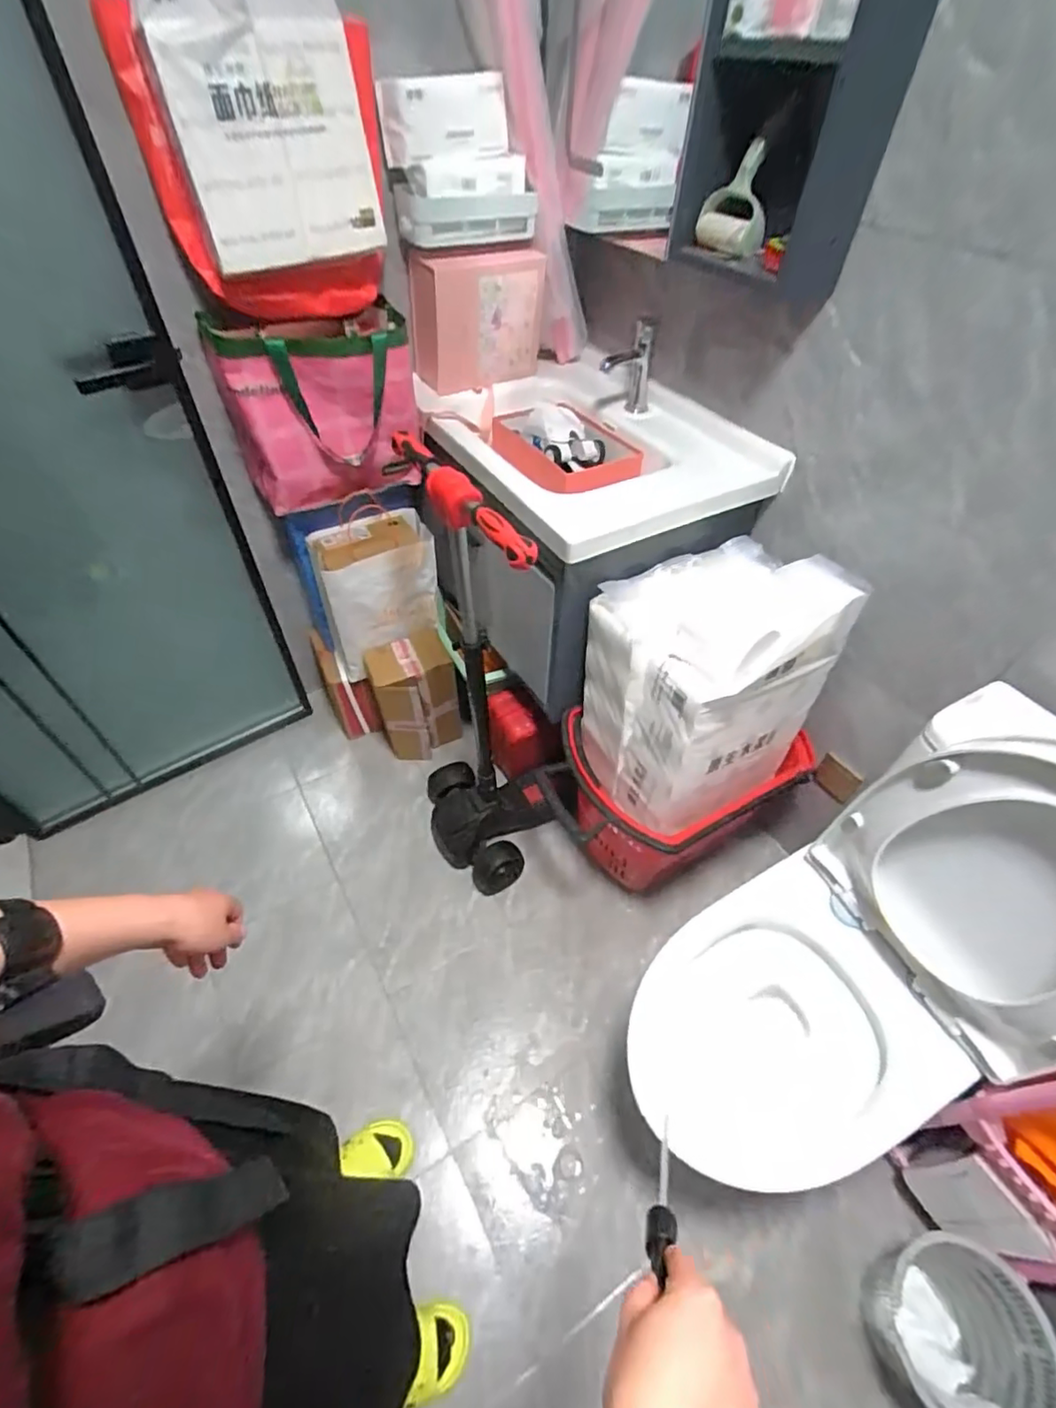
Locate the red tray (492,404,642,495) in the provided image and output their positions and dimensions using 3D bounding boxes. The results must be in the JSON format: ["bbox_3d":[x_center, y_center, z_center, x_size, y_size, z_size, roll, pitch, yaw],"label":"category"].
[{"bbox_3d":[0.068,-0.504,1.164,0.201,0.056,0.348,-21,53,-19],"label":"red tray"}]

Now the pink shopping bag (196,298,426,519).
[{"bbox_3d":[-0.396,-0.566,1.142,0.345,0.306,0.148,-13,51,-14],"label":"pink shopping bag"}]

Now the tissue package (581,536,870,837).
[{"bbox_3d":[0.344,-0.038,1.116,0.383,0.445,0.305,-19,52,-18],"label":"tissue package"}]

